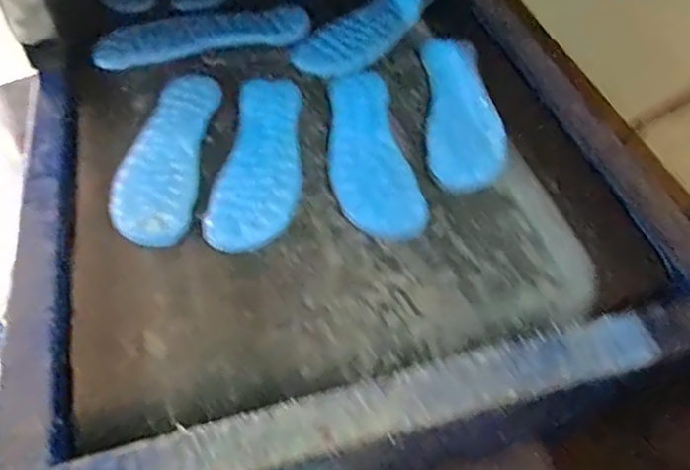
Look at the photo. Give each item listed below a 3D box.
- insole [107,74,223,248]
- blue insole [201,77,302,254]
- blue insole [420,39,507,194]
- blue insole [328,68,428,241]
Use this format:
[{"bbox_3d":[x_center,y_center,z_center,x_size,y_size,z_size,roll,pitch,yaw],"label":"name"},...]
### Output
[{"bbox_3d":[-0.184,-0.092,0.622,0.079,0.009,0.246,0,51,2],"label":"insole"},{"bbox_3d":[-0.084,-0.084,0.614,0.082,0.008,0.244,4,51,4],"label":"blue insole"},{"bbox_3d":[0.129,-0.142,0.655,0.079,0.011,0.240,0,51,3],"label":"blue insole"},{"bbox_3d":[0.021,-0.097,0.622,0.079,0.010,0.247,-8,51,-5],"label":"blue insole"}]

